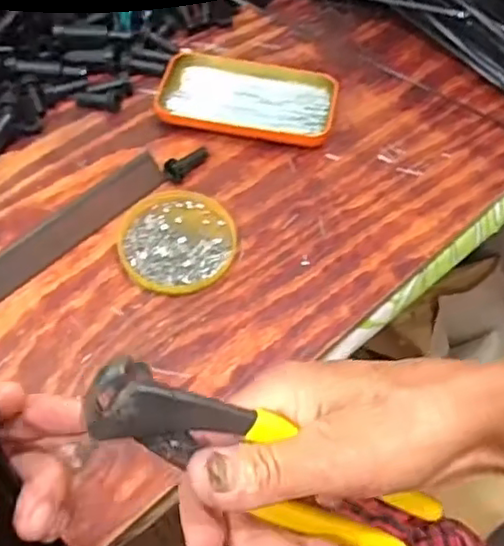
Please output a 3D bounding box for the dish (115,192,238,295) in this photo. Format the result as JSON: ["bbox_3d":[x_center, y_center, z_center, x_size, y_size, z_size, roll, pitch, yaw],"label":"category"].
[{"bbox_3d":[-0.054,-0.025,0.475,0.081,0.010,0.087,1,57,-2],"label":"dish"}]

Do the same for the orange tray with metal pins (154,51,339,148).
[{"bbox_3d":[-0.003,-0.147,0.549,0.144,0.019,0.075,11,58,4],"label":"orange tray with metal pins"}]

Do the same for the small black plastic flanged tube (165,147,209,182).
[{"bbox_3d":[-0.049,-0.088,0.510,0.042,0.015,0.014,-39,67,-24],"label":"small black plastic flanged tube"}]

